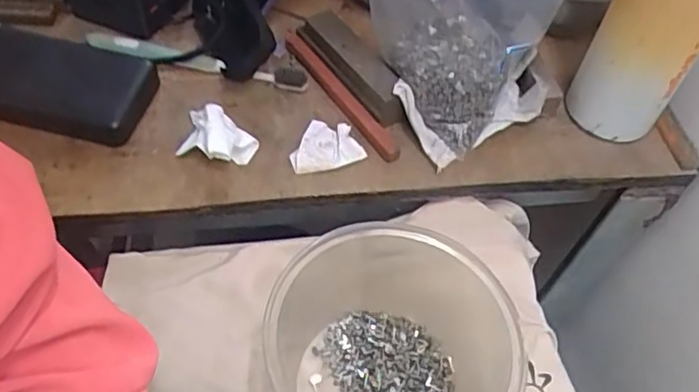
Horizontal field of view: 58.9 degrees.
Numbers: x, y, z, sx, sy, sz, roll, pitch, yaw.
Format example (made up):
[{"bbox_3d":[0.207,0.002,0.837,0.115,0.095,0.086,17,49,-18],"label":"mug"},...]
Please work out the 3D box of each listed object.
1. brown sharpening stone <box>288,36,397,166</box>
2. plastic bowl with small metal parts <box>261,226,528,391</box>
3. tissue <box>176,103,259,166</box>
[{"bbox_3d":[-0.009,-0.083,0.484,0.014,0.016,0.154,-26,60,-22],"label":"brown sharpening stone"},{"bbox_3d":[0.022,0.087,0.381,0.141,0.078,0.157,-25,60,-22],"label":"plastic bowl with small metal parts"},{"bbox_3d":[-0.101,-0.044,0.447,0.059,0.031,0.037,28,56,15],"label":"tissue"}]

